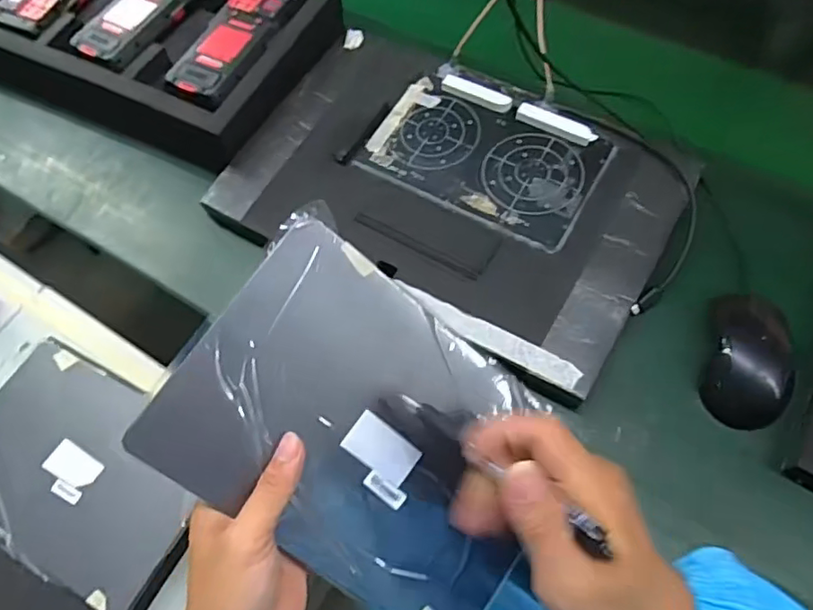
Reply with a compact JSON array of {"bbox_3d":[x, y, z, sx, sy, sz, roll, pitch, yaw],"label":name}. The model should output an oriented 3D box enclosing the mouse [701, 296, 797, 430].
[{"bbox_3d":[0.277,0.044,0.478,0.059,0.031,0.106,14,65,9],"label":"mouse"}]

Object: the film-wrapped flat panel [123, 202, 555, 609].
[{"bbox_3d":[-0.014,0.085,0.371,0.252,0.009,0.169,40,78,-16],"label":"film-wrapped flat panel"}]

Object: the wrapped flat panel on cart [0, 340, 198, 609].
[{"bbox_3d":[-0.317,0.159,0.575,0.257,0.019,0.176,25,67,14],"label":"wrapped flat panel on cart"}]

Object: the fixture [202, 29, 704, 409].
[{"bbox_3d":[0.039,-0.107,0.560,0.392,0.042,0.264,28,68,16],"label":"fixture"}]

